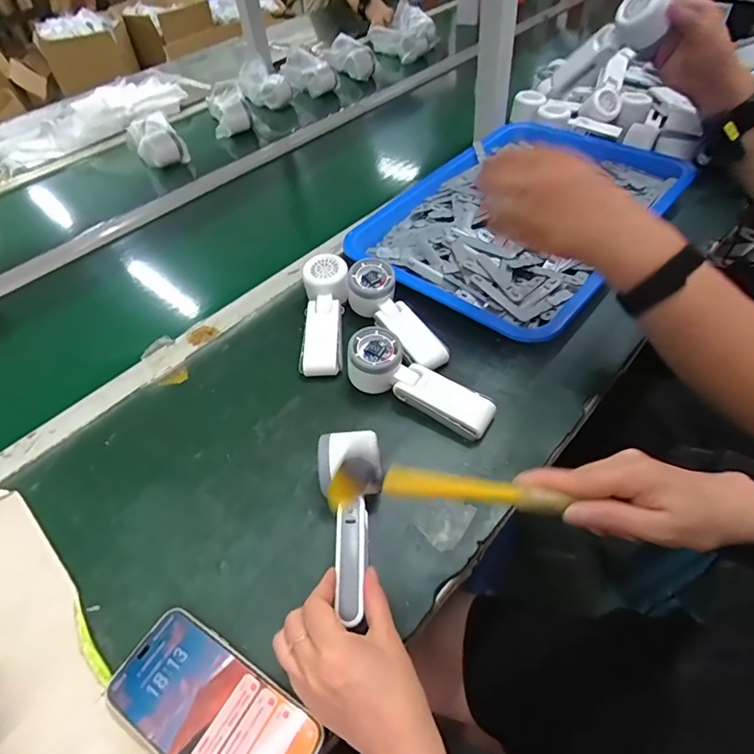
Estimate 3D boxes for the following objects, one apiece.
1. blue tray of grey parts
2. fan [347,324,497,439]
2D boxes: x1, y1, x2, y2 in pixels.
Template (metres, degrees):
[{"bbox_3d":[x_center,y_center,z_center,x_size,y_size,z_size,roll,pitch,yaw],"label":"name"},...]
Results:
[{"bbox_3d":[0.218,-0.255,0.699,0.328,0.050,0.488,32,60,28],"label":"blue tray of grey parts"},{"bbox_3d":[0.045,0.006,0.498,0.163,0.055,0.055,24,56,22],"label":"fan"}]

